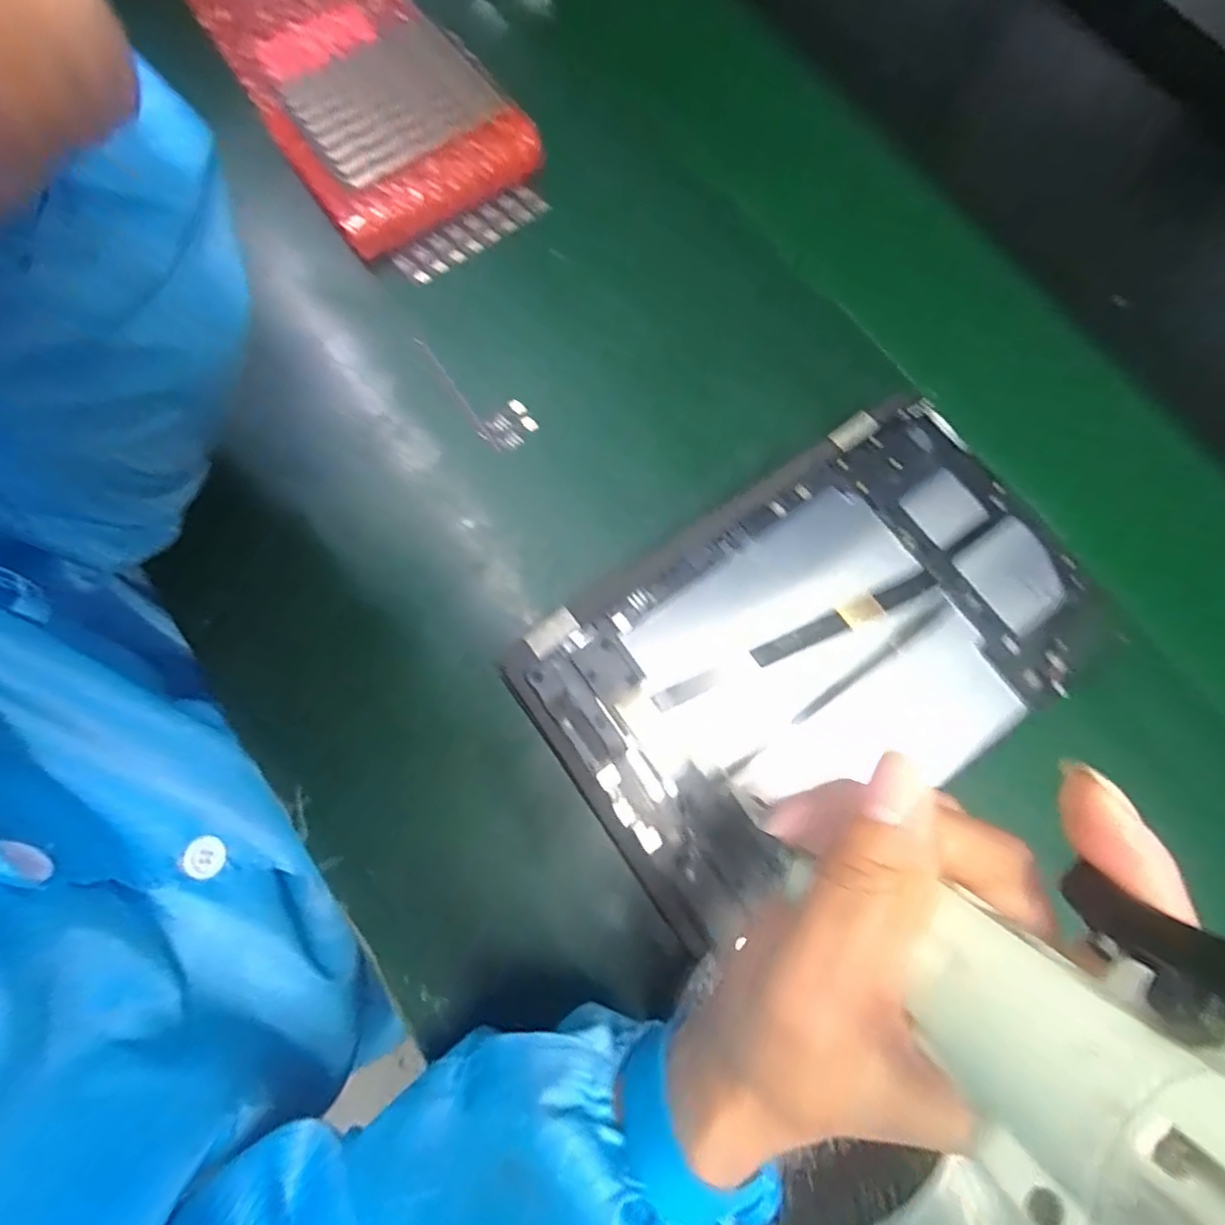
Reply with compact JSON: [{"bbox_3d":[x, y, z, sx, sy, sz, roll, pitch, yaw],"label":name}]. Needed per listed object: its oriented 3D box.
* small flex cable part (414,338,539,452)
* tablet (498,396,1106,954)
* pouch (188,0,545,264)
[{"bbox_3d":[-0.075,-0.121,0.347,0.027,0.009,0.084,-37,80,-10],"label":"small flex cable part"},{"bbox_3d":[0.090,0.013,0.291,0.240,0.011,0.152,-33,77,-9],"label":"tablet"},{"bbox_3d":[-0.177,-0.354,0.398,0.123,0.030,0.304,-33,79,-10],"label":"pouch"}]

